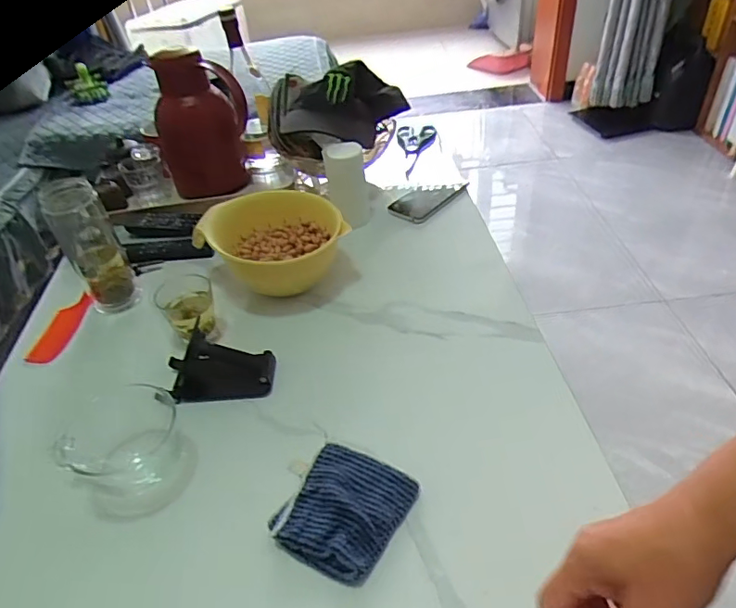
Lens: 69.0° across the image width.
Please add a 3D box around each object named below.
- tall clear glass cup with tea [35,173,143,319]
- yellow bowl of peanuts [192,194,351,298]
[{"bbox_3d":[-0.387,-0.084,0.750,0.073,0.177,0.073,-30,47,-24],"label":"tall clear glass cup with tea"},{"bbox_3d":[-0.122,-0.074,0.760,0.169,0.105,0.181,-4,42,3],"label":"yellow bowl of peanuts"}]

